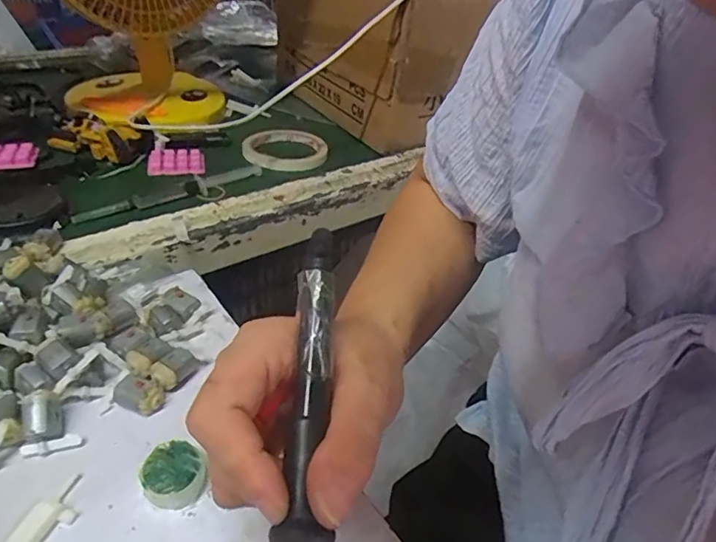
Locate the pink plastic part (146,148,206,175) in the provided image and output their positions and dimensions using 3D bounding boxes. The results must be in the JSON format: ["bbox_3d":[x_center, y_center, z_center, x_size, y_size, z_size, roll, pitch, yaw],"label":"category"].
[{"bbox_3d":[-0.200,-0.119,0.593,0.059,0.011,0.047,-7,39,-18],"label":"pink plastic part"}]

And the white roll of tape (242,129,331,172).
[{"bbox_3d":[-0.090,-0.146,0.643,0.100,0.013,0.102,4,36,-3],"label":"white roll of tape"}]

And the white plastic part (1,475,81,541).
[{"bbox_3d":[-0.164,0.127,0.273,0.022,0.014,0.056,22,39,19],"label":"white plastic part"}]

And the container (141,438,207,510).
[{"bbox_3d":[-0.103,0.113,0.297,0.029,0.020,0.031,4,36,-3],"label":"container"}]

